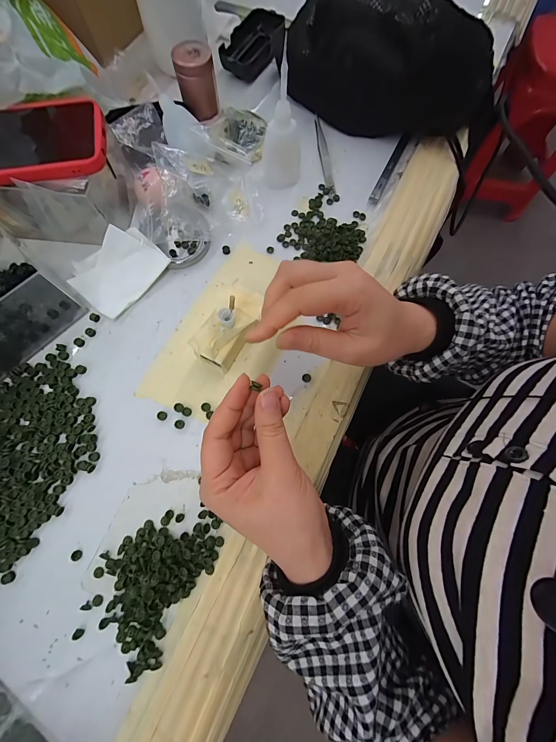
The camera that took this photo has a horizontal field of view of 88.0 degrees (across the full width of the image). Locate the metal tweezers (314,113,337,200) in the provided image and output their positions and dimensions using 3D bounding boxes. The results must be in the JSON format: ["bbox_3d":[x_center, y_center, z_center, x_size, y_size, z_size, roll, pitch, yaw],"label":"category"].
[{"bbox_3d":[0.057,-0.271,0.361,0.013,0.007,0.125,-7,76,-4],"label":"metal tweezers"}]

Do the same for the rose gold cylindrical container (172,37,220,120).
[{"bbox_3d":[-0.097,-0.348,0.347,0.043,0.056,0.037,-9,76,-4],"label":"rose gold cylindrical container"}]

